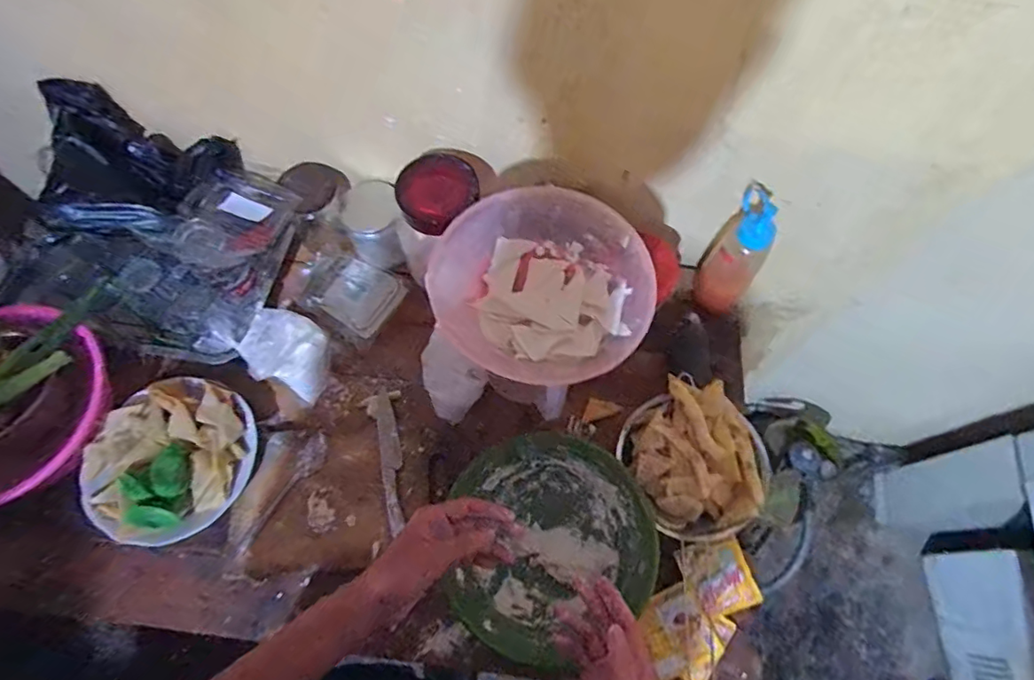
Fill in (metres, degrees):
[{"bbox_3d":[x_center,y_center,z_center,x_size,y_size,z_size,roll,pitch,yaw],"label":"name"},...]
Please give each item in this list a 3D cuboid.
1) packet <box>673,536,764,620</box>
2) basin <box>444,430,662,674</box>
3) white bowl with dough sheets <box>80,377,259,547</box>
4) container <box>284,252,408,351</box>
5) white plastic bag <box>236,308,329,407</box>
[{"bbox_3d":[0.241,0.284,0.657,0.085,0.016,0.079,-13,67,-6],"label":"packet"},{"bbox_3d":[0.030,0.231,0.645,0.244,0.084,0.231,0,66,0],"label":"basin"},{"bbox_3d":[-0.421,0.141,0.664,0.178,0.043,0.193,0,66,0],"label":"white bowl with dough sheets"},{"bbox_3d":[-0.248,-0.065,0.782,0.147,0.050,0.109,25,68,10],"label":"container"},{"bbox_3d":[-0.298,0.015,0.718,0.079,0.107,0.091,11,66,4],"label":"white plastic bag"}]

